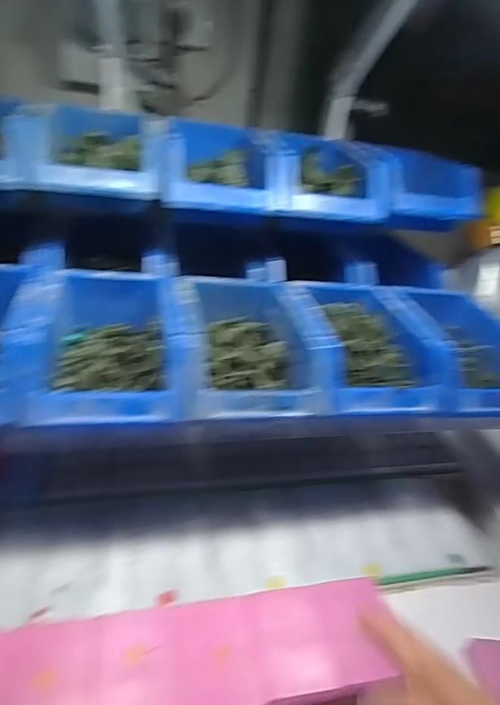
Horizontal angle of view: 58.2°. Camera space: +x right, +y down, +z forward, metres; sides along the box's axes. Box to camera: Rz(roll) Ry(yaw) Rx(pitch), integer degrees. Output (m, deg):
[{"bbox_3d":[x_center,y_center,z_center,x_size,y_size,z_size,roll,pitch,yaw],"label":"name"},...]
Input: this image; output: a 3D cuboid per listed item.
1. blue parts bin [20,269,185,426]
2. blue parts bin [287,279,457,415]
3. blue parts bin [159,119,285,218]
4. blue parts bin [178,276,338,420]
[{"bbox_3d":[-0.128,-0.004,0.412,0.122,0.075,0.176,-1,32,-14],"label":"blue parts bin"},{"bbox_3d":[0.116,-0.013,0.470,0.134,0.065,0.169,0,32,-12],"label":"blue parts bin"},{"bbox_3d":[-0.031,-0.218,0.522,0.133,0.082,0.157,2,31,-10],"label":"blue parts bin"},{"bbox_3d":[-0.009,-0.019,0.453,0.127,0.061,0.209,-1,32,-14],"label":"blue parts bin"}]

